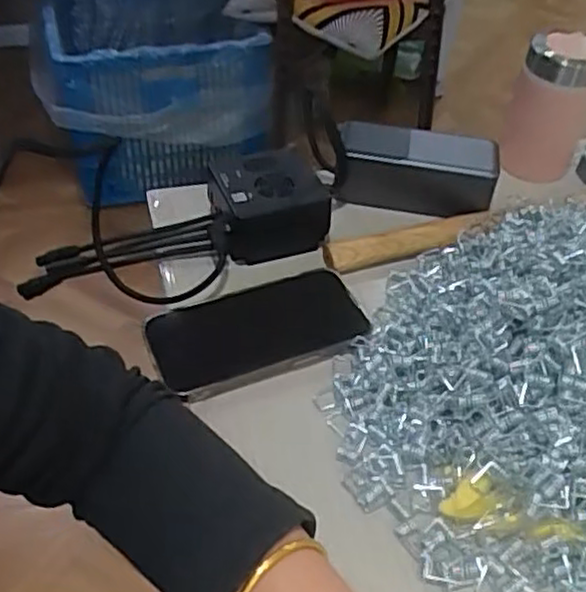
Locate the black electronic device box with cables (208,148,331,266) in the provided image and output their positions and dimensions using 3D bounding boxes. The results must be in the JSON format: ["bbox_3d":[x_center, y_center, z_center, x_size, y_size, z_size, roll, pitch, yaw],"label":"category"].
[{"bbox_3d":[-0.020,-0.071,0.537,0.083,0.052,0.071,-11,48,-13],"label":"black electronic device box with cables"}]

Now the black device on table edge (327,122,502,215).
[{"bbox_3d":[0.100,-0.103,0.564,0.125,0.047,0.045,9,46,6],"label":"black device on table edge"}]

